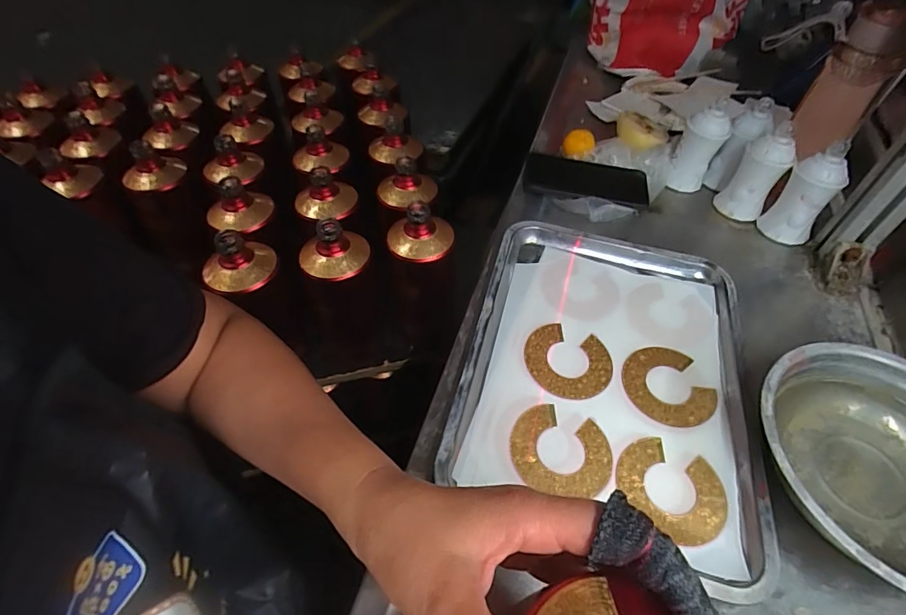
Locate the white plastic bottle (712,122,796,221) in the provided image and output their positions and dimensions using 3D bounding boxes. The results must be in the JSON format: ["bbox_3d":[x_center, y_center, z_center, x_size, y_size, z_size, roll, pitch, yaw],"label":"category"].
[{"bbox_3d":[0.390,-0.171,0.587,0.058,0.109,0.044,28,54,22],"label":"white plastic bottle"}]

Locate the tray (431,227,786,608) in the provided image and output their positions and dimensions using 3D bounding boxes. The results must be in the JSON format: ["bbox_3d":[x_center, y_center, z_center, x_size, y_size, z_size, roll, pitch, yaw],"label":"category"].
[{"bbox_3d":[0.149,0.045,0.437,0.255,0.025,0.322,14,50,11],"label":"tray"}]

